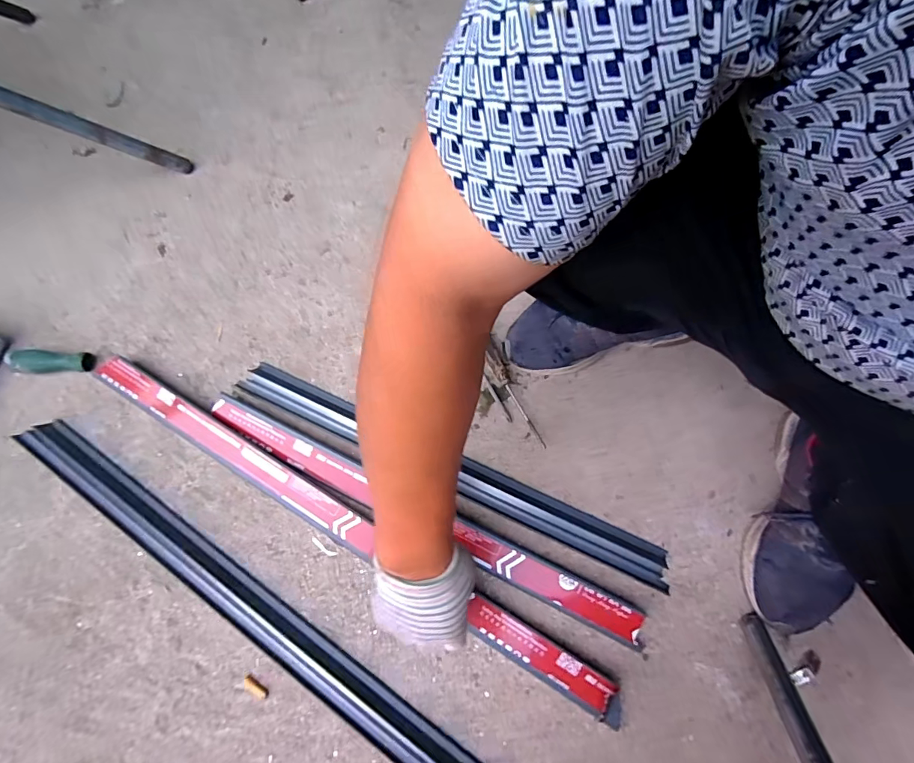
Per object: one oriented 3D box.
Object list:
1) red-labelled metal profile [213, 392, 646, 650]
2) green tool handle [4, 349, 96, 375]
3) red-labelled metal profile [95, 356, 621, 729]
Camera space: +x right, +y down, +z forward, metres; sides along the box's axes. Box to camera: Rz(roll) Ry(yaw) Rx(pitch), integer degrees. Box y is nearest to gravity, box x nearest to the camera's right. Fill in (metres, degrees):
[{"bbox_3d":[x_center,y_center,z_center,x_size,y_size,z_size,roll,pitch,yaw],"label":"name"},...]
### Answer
[{"bbox_3d":[-0.052,0.158,0.563,0.592,0.021,0.043,26,73,6],"label":"red-labelled metal profile"},{"bbox_3d":[-0.553,-0.027,0.617,0.104,0.035,0.027,-3,72,-3],"label":"green tool handle"},{"bbox_3d":[-0.147,0.171,0.558,0.747,0.032,0.051,30,73,9],"label":"red-labelled metal profile"}]

